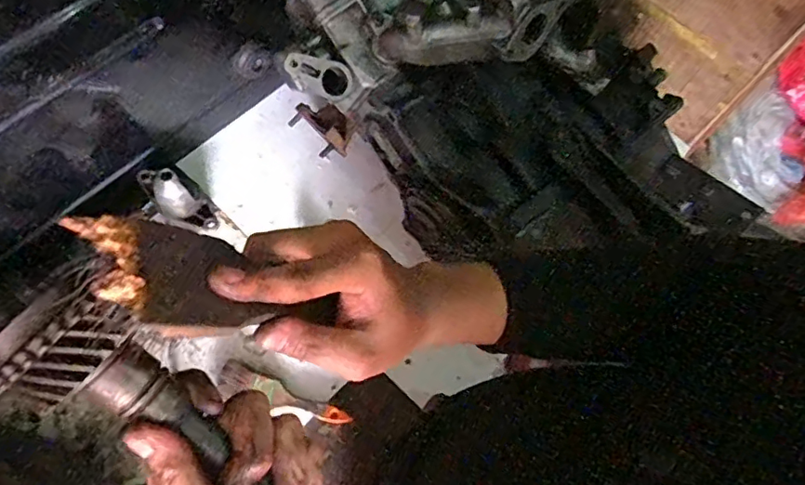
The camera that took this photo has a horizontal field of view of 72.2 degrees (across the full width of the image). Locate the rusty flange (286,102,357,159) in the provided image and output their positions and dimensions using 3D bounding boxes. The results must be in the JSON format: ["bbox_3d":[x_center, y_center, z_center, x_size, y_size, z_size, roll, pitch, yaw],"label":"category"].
[{"bbox_3d":[-0.125,-0.180,0.859,0.095,0.060,0.051,42,71,14],"label":"rusty flange"}]

